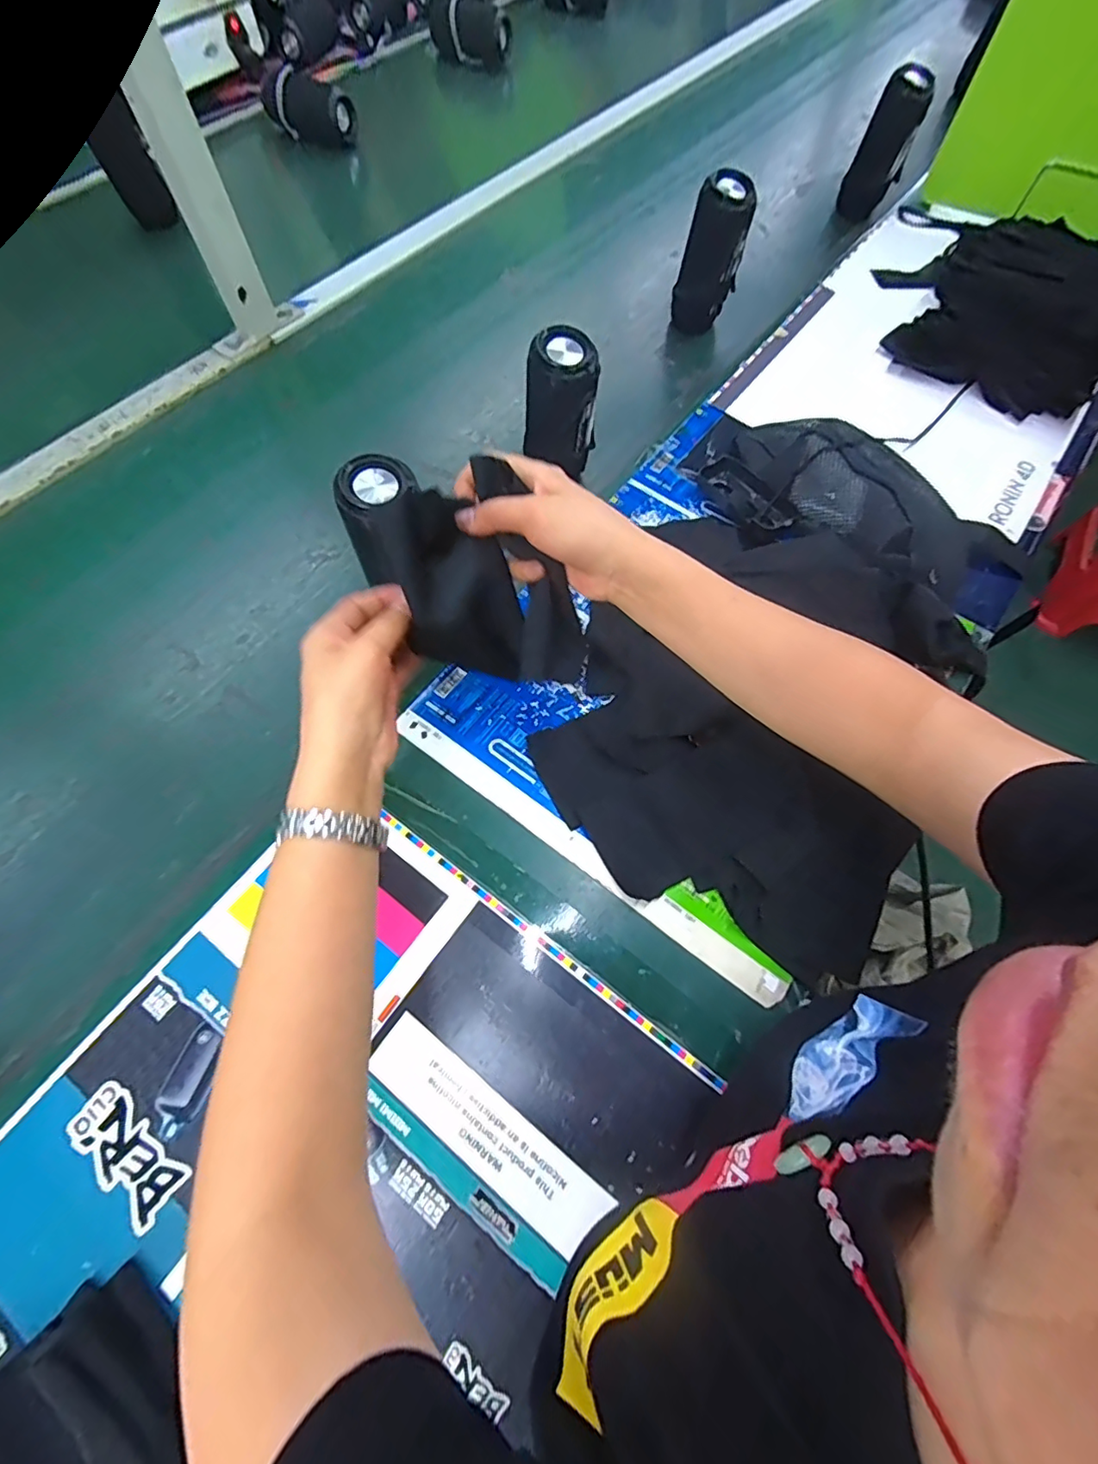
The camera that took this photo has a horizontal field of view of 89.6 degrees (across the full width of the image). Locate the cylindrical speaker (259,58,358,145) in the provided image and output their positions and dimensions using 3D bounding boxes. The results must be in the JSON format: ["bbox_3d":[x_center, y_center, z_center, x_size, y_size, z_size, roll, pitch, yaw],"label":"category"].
[{"bbox_3d":[-0.385,-1.007,0.889,0.131,0.082,0.068,24,67,10],"label":"cylindrical speaker"}]

